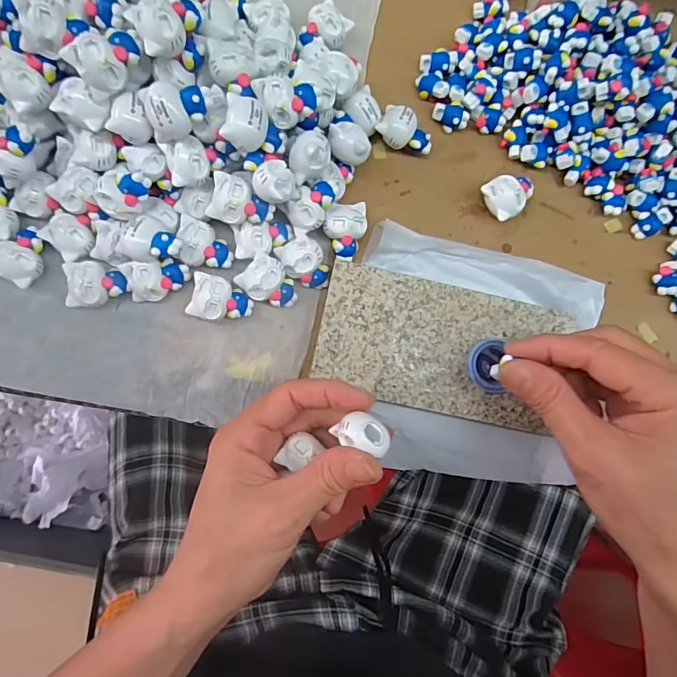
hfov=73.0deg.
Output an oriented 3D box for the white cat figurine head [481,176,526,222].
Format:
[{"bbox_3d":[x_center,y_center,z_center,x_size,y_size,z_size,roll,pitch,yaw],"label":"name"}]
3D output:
[{"bbox_3d":[0.102,-0.087,0.285,0.022,0.019,0.025,-29,87,-6],"label":"white cat figurine head"}]

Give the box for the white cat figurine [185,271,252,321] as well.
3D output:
[{"bbox_3d":[-0.067,-0.022,0.263,0.033,0.017,0.025,13,83,-2],"label":"white cat figurine"}]

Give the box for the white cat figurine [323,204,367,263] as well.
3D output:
[{"bbox_3d":[0.004,-0.063,0.273,0.025,0.020,0.033,-2,84,-4],"label":"white cat figurine"}]

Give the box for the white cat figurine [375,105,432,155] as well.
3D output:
[{"bbox_3d":[0.041,-0.126,0.283,0.034,0.021,0.021,15,83,-2],"label":"white cat figurine"}]

